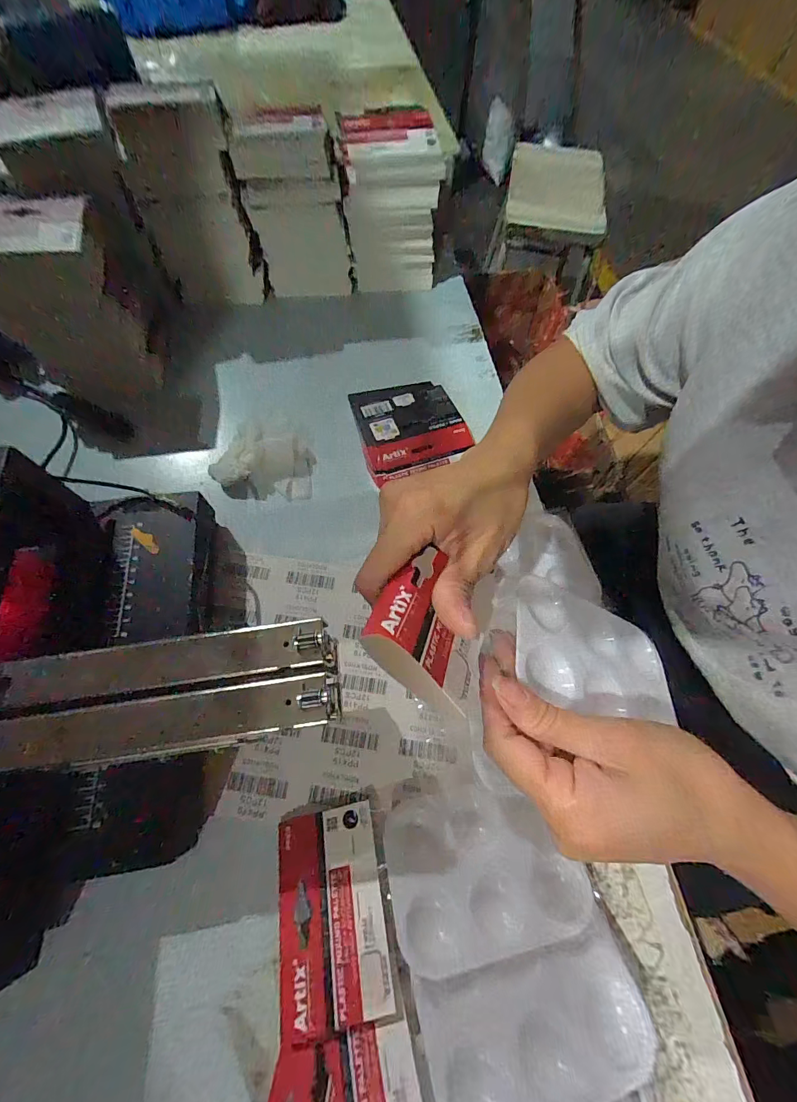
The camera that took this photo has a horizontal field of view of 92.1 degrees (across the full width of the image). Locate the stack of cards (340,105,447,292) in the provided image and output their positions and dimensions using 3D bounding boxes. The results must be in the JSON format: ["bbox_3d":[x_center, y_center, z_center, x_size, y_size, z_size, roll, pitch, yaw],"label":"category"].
[{"bbox_3d":[-0.010,-0.423,0.476,0.111,0.149,0.086,-10,66,-6],"label":"stack of cards"}]

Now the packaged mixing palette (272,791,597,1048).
[{"bbox_3d":[0.019,0.208,0.248,0.189,0.015,0.111,-9,52,-4],"label":"packaged mixing palette"}]

